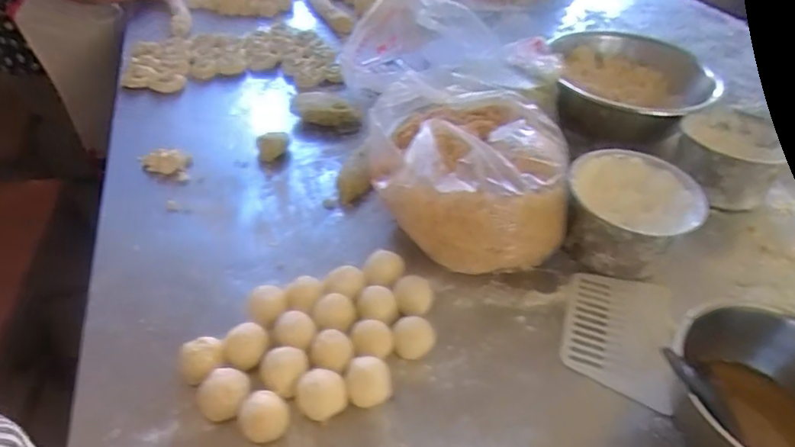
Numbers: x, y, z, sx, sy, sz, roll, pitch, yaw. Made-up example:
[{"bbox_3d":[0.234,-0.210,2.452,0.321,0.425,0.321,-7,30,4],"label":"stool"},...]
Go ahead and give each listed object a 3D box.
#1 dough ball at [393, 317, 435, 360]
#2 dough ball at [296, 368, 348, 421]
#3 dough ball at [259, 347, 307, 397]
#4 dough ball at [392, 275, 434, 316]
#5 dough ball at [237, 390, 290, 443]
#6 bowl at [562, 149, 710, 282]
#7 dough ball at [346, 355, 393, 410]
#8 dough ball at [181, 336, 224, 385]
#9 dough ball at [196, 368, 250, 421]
[{"bbox_3d":[0.017,0.120,0.542,0.042,0.033,0.037,1,43,-4],"label":"dough ball"},{"bbox_3d":[-0.071,0.160,0.482,0.045,0.034,0.037,-10,44,-15],"label":"dough ball"},{"bbox_3d":[-0.110,0.141,0.494,0.042,0.032,0.037,22,46,18],"label":"dough ball"},{"bbox_3d":[0.019,0.080,0.572,0.045,0.029,0.043,2,43,-2],"label":"dough ball"},{"bbox_3d":[-0.122,0.177,0.468,0.041,0.032,0.037,-25,50,-28],"label":"dough ball"},{"bbox_3d":[0.281,-0.009,0.642,0.147,0.098,0.147,18,44,15],"label":"bowl"},{"bbox_3d":[-0.028,0.154,0.501,0.045,0.036,0.041,-4,43,-8],"label":"dough ball"},{"bbox_3d":[-0.188,0.134,0.498,0.040,0.030,0.036,-14,45,-18],"label":"dough ball"},{"bbox_3d":[-0.162,0.160,0.480,0.045,0.036,0.039,-3,43,-8],"label":"dough ball"}]

